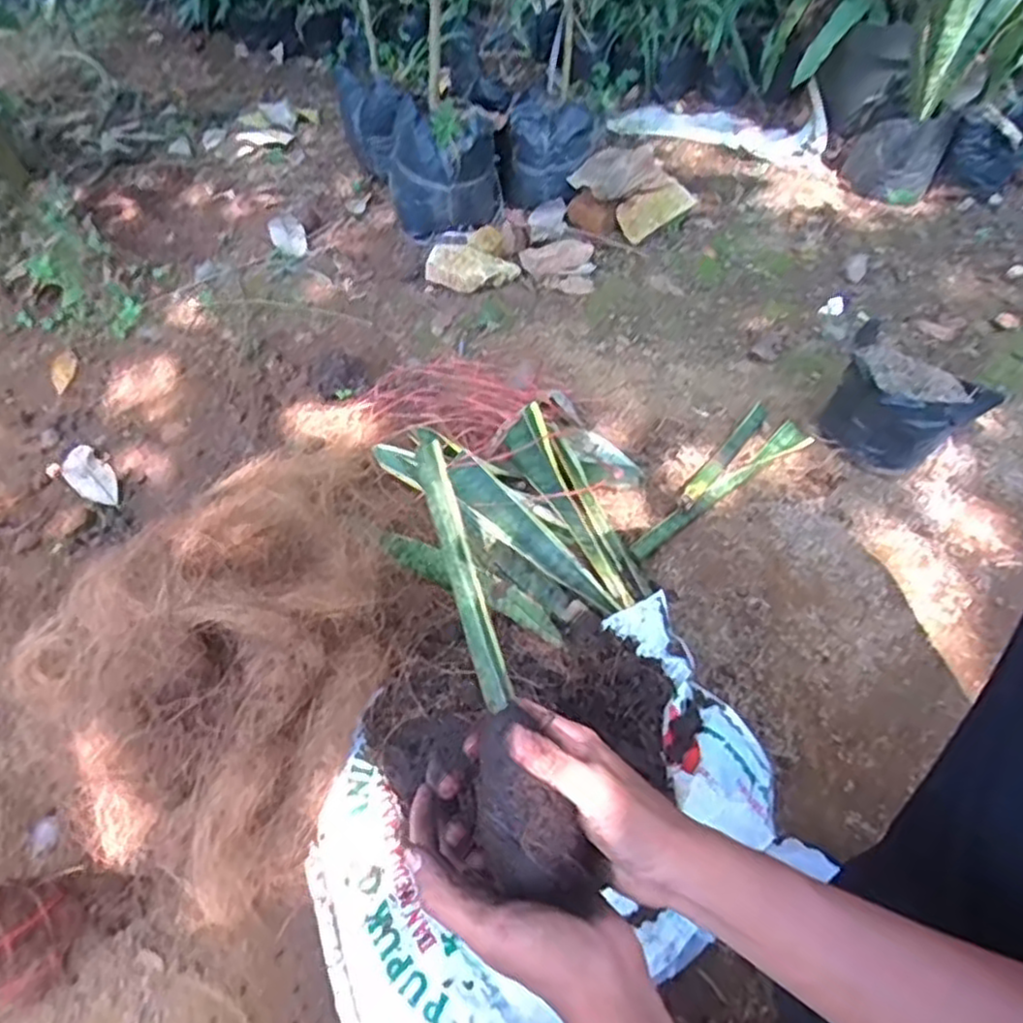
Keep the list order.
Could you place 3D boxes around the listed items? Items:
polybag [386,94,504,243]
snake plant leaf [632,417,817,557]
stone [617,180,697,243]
[{"bbox_3d":[-0.121,-0.608,1.271,0.187,0.194,0.181,-6,53,-4],"label":"polybag"},{"bbox_3d":[0.260,-0.027,0.865,0.306,0.030,0.037,-36,60,-23],"label":"snake plant leaf"},{"bbox_3d":[0.255,-0.527,1.244,0.071,0.067,0.154,37,62,25],"label":"stone"}]

